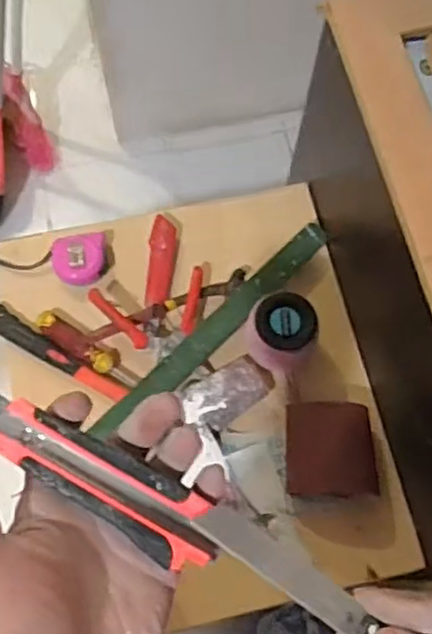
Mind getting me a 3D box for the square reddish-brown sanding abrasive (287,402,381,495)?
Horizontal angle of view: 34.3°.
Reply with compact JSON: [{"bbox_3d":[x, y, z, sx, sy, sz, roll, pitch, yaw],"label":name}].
[{"bbox_3d":[0.131,0.155,0.807,0.099,0.045,0.105,1,70,-2],"label":"square reddish-brown sanding abrasive"}]

